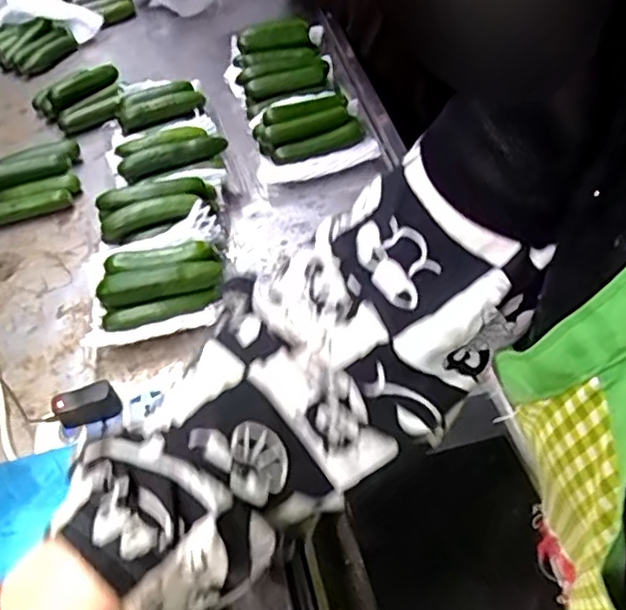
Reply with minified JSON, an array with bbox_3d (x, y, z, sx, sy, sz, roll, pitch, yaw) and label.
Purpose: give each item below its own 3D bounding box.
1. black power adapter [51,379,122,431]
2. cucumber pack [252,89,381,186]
[{"bbox_3d":[-0.212,0.093,0.606,0.056,0.036,0.020,-16,47,-9],"label":"black power adapter"},{"bbox_3d":[0.001,-0.229,0.882,0.162,0.076,0.130,-12,47,-5],"label":"cucumber pack"}]

